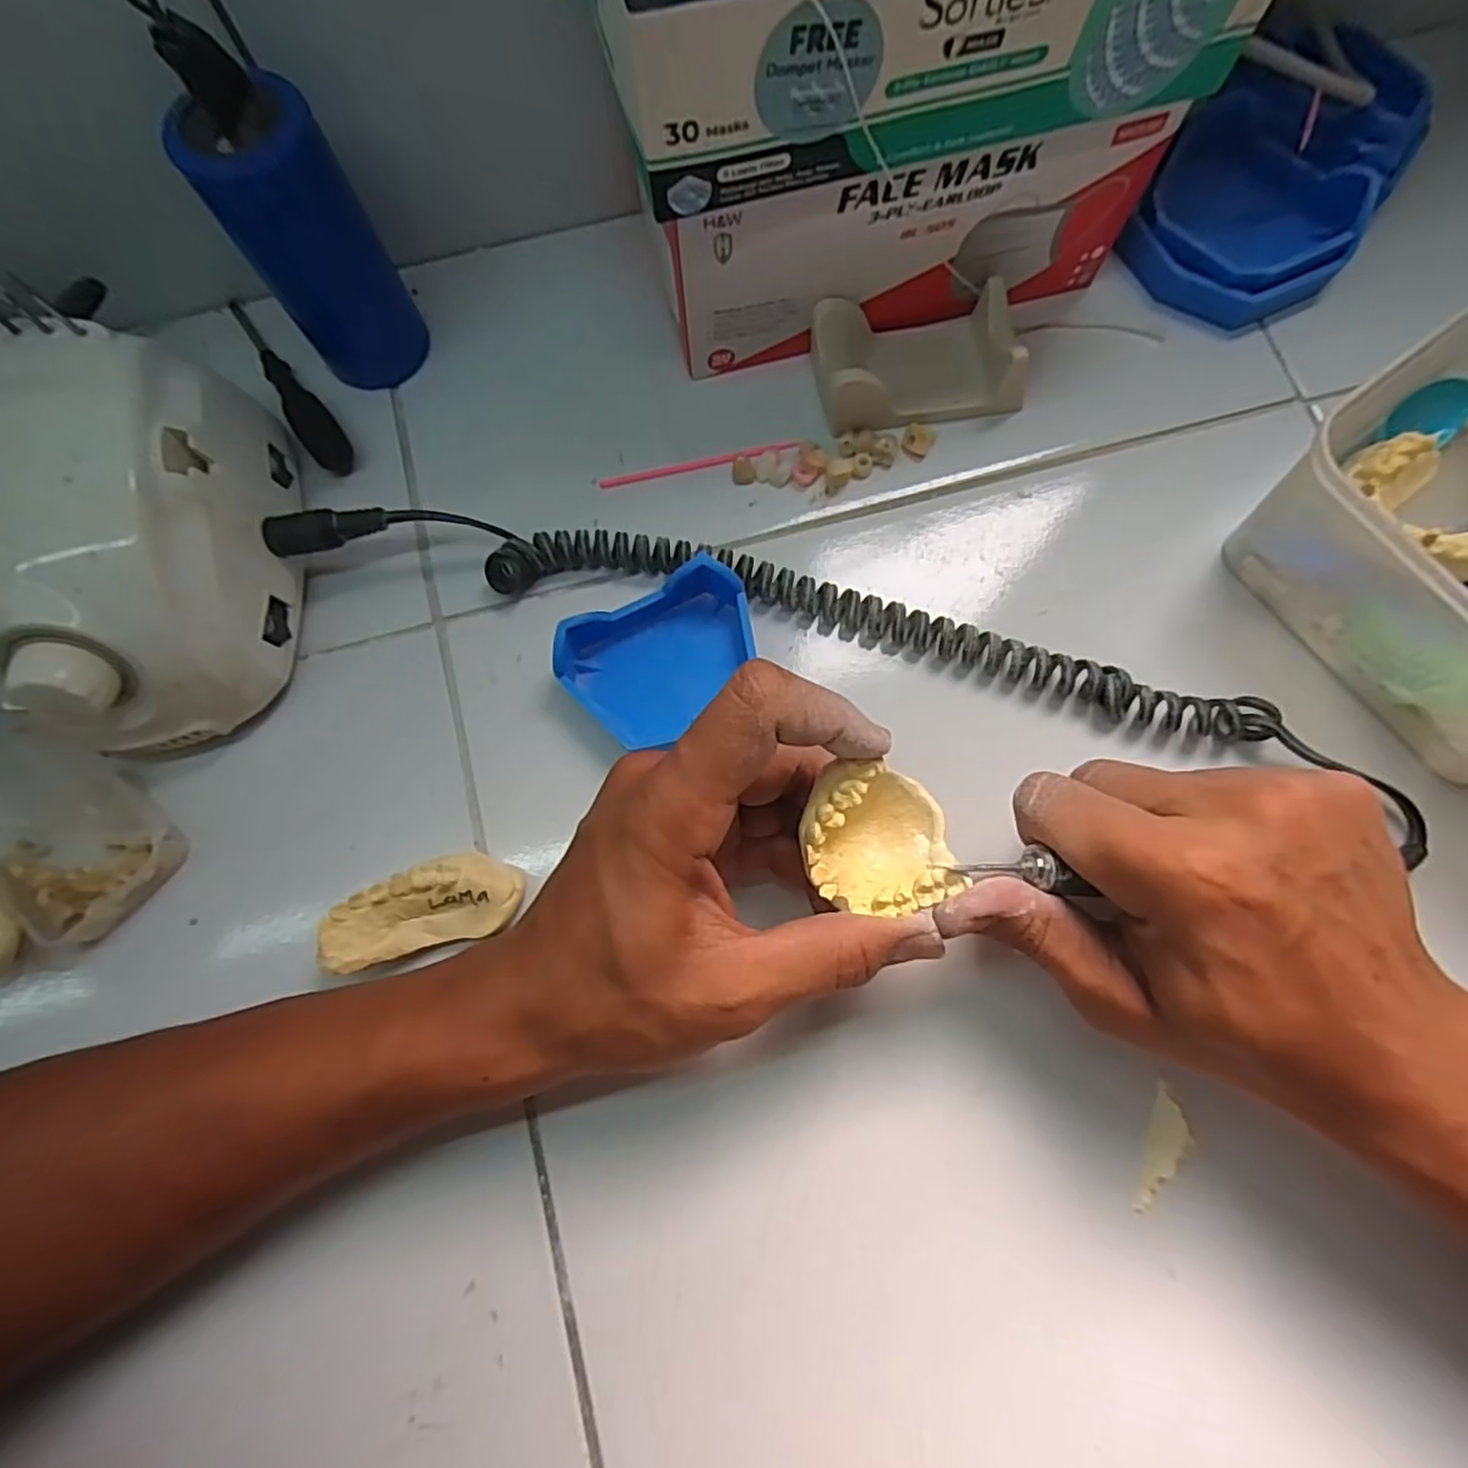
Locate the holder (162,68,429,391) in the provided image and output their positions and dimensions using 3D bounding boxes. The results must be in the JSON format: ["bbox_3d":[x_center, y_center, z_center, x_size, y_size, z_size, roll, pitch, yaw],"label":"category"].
[{"bbox_3d":[-0.169,-0.195,0.288,0.039,0.099,0.039,6,76,2],"label":"holder"}]

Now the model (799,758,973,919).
[{"bbox_3d":[0.047,0.033,0.227,0.047,0.025,0.044,1,77,1],"label":"model"}]

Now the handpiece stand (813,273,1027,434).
[{"bbox_3d":[0.080,-0.165,0.314,0.088,0.031,0.049,-11,76,-2],"label":"handpiece stand"}]

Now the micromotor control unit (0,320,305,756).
[{"bbox_3d":[-0.232,-0.066,0.269,0.098,0.078,0.140,-9,76,-2],"label":"micromotor control unit"}]

